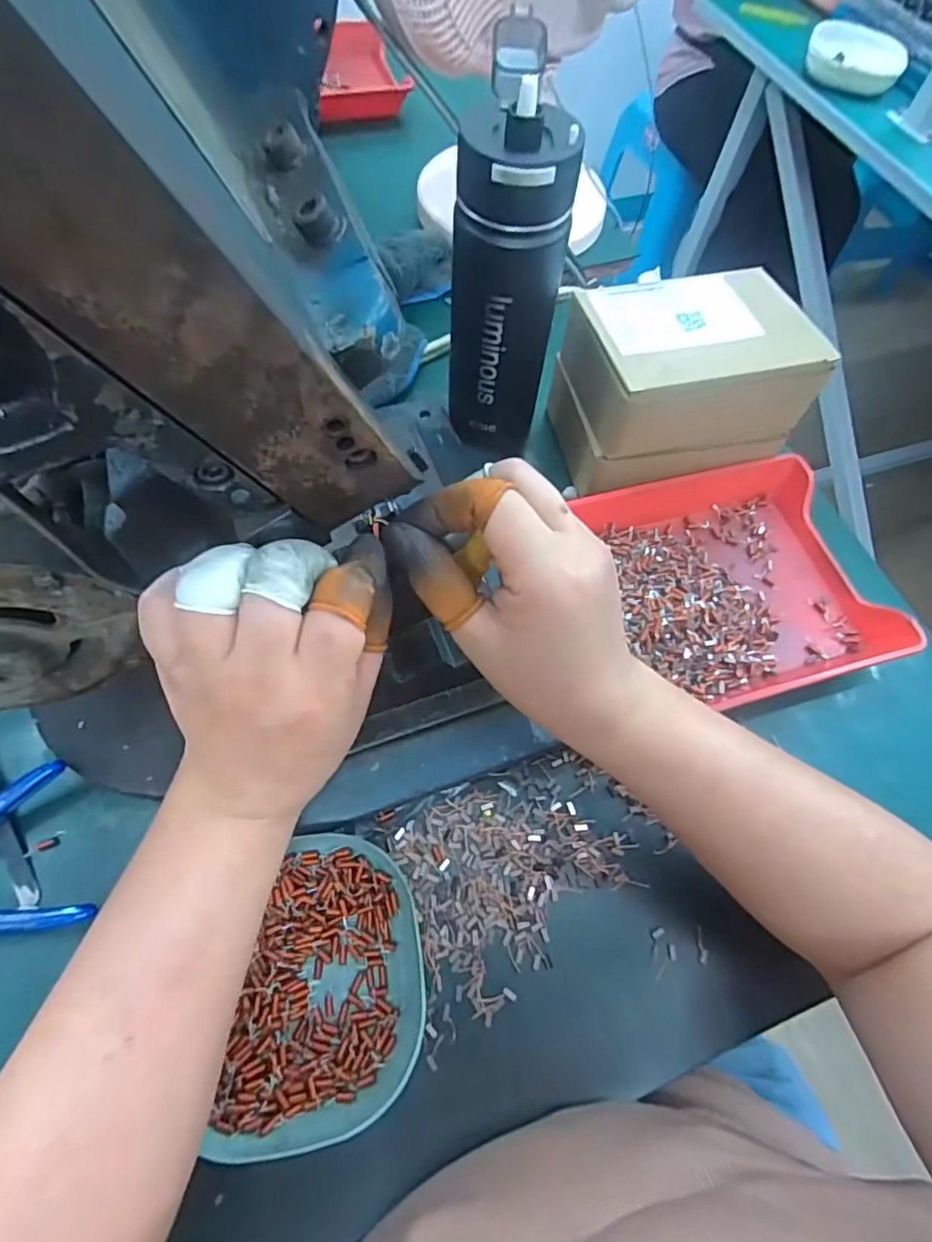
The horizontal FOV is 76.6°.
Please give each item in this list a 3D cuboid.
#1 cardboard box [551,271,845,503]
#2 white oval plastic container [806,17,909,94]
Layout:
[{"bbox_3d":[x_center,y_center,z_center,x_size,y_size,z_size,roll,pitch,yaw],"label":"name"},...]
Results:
[{"bbox_3d":[0.156,-0.178,0.447,0.158,0.109,0.115,-10,66,-9],"label":"cardboard box"},{"bbox_3d":[0.555,-0.803,0.840,0.139,0.051,0.047,36,66,12],"label":"white oval plastic container"}]

